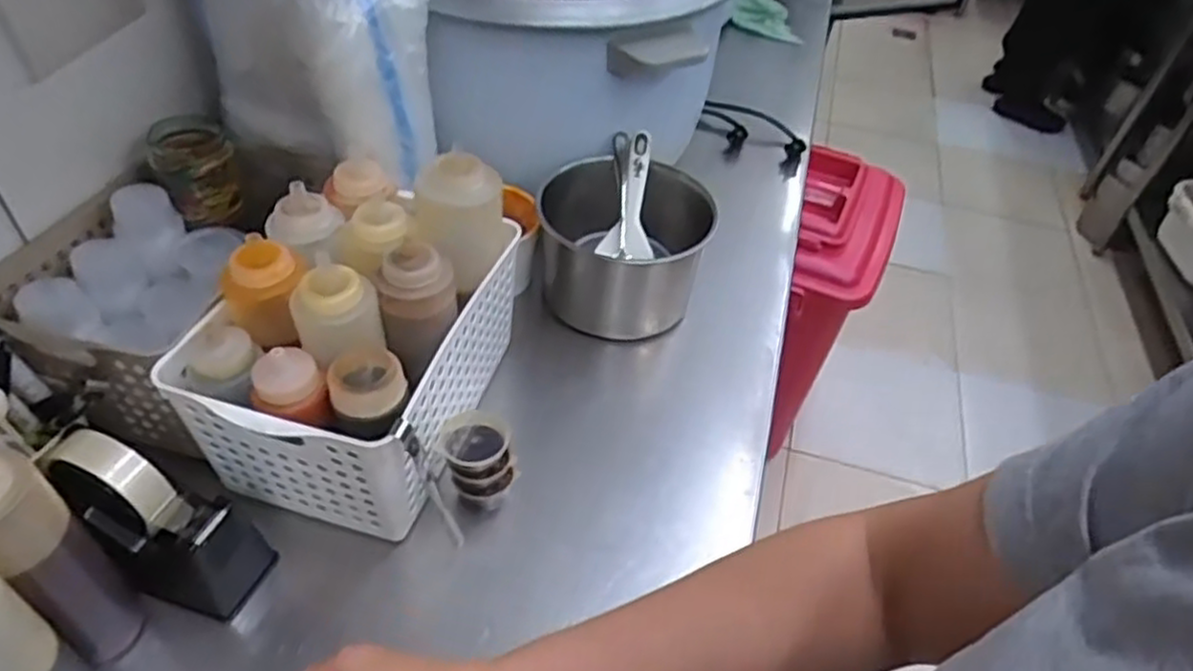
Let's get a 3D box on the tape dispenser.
[{"bbox_3d":[-0.306,0.127,0.517,0.152,0.101,0.062,21,47,15],"label":"tape dispenser"}]

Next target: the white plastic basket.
[{"bbox_3d":[-0.186,0.023,0.591,0.186,0.134,0.247,11,46,6],"label":"white plastic basket"}]

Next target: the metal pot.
[{"bbox_3d":[0.025,-0.086,0.763,0.158,0.123,0.166,3,45,-3],"label":"metal pot"}]

